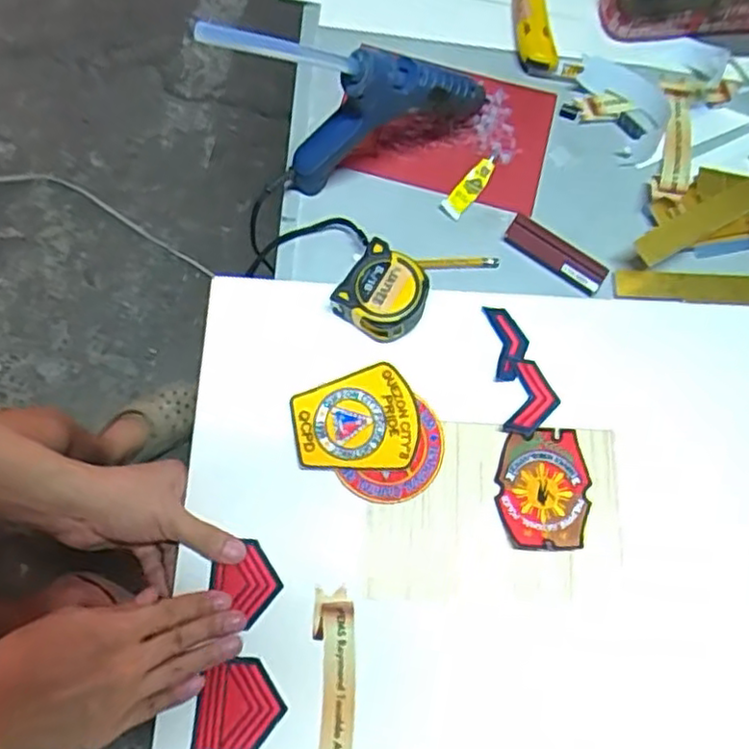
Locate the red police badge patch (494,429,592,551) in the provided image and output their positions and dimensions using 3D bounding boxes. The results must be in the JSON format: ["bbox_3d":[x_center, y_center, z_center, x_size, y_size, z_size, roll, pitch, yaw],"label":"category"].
[{"bbox_3d":[0.132,0.090,0.541,0.070,0.009,0.090,1,69,-2],"label":"red police badge patch"}]

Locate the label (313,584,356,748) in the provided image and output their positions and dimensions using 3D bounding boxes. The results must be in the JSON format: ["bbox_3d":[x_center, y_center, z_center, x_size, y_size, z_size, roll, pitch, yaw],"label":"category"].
[{"bbox_3d":[-0.030,0.236,0.481,0.031,0.009,0.160,5,72,-5],"label":"label"}]

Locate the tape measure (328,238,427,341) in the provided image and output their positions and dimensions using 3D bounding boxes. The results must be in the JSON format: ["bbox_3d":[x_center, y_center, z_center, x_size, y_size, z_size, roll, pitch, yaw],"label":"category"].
[{"bbox_3d":[0.008,-0.064,0.570,0.066,0.048,0.066,34,73,9],"label":"tape measure"}]

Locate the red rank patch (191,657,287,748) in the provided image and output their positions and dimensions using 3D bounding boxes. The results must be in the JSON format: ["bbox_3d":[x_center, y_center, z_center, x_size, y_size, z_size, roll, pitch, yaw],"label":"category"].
[{"bbox_3d":[-0.094,0.233,0.482,0.057,0.006,0.063,6,71,-1],"label":"red rank patch"}]

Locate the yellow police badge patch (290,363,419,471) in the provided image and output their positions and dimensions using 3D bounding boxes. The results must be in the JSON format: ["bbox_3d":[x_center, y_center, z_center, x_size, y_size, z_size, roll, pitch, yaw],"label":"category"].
[{"bbox_3d":[-0.015,0.039,0.547,0.095,0.007,0.079,-11,77,-5],"label":"yellow police badge patch"}]

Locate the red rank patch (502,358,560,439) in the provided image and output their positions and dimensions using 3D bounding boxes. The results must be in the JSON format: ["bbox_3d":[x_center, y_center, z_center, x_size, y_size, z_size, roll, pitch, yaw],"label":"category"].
[{"bbox_3d":[0.129,0.021,0.562,0.039,0.008,0.064,15,70,-5],"label":"red rank patch"}]

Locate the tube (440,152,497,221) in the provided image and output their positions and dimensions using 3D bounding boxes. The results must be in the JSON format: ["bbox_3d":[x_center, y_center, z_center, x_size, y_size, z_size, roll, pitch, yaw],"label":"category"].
[{"bbox_3d":[0.090,-0.172,0.627,0.020,0.011,0.080,38,74,10],"label":"tube"}]

